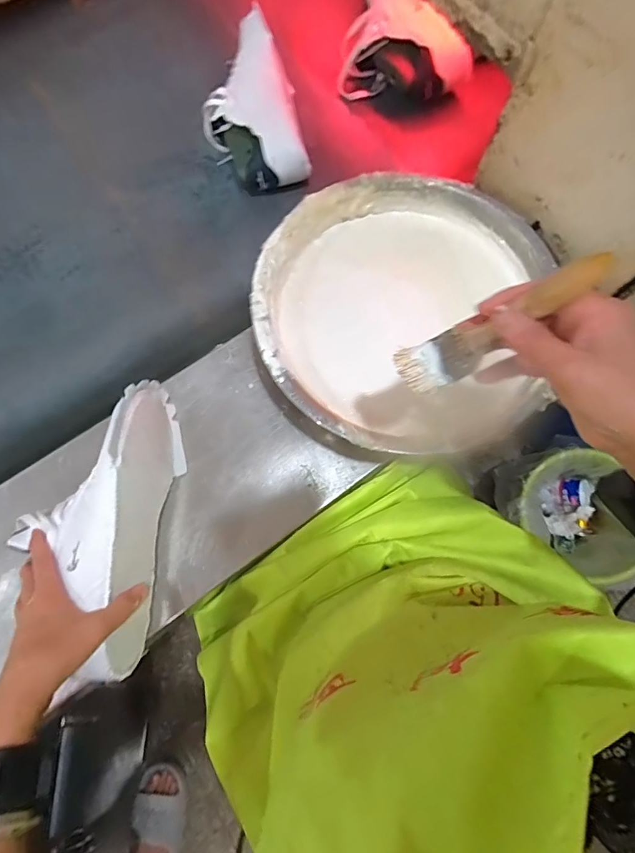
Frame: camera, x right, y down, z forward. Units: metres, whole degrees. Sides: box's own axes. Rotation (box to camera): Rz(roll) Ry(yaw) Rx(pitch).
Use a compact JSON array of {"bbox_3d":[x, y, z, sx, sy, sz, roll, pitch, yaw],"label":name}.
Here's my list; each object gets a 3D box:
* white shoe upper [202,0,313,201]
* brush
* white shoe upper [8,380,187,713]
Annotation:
[{"bbox_3d":[-0.101,-0.470,0.650,0.136,0.086,0.252,-9,75,-3],"label":"white shoe upper"},{"bbox_3d":[0.117,-0.065,0.292,0.140,0.018,0.033,-30,72,38],"label":"brush"},{"bbox_3d":[-0.222,0.090,0.440,0.122,0.092,0.286,4,73,1],"label":"white shoe upper"}]

